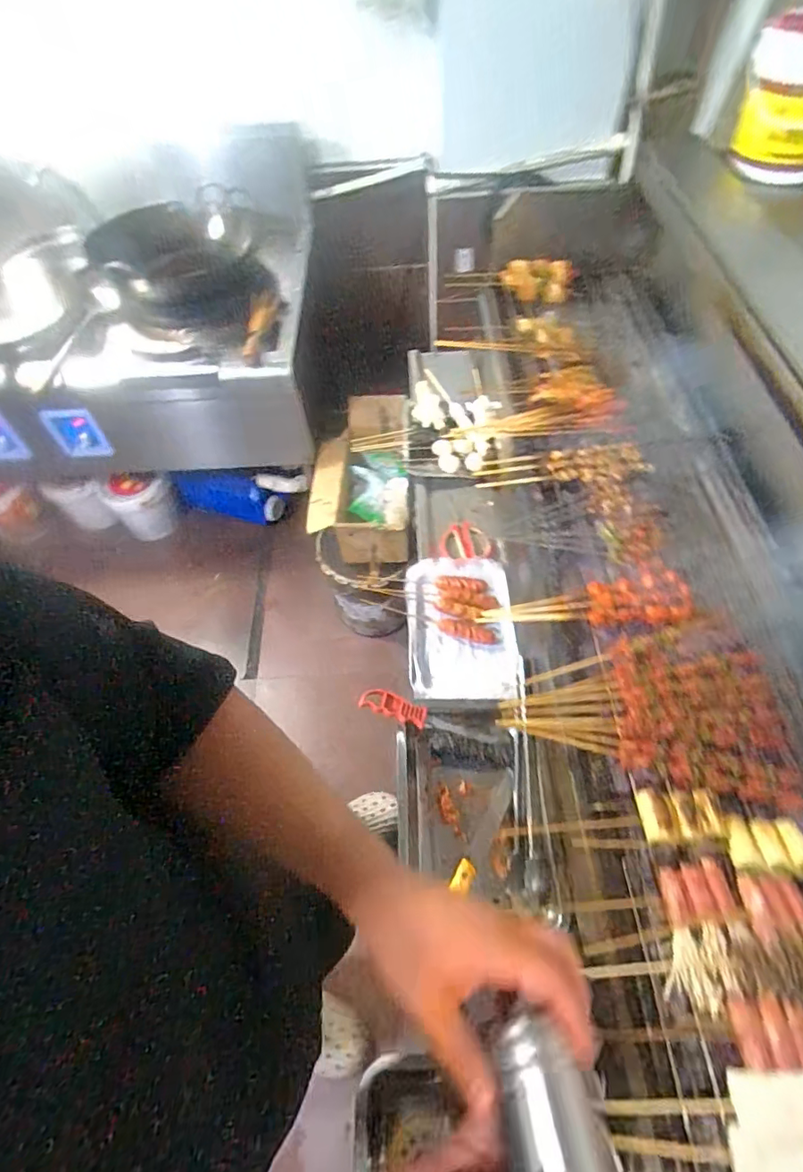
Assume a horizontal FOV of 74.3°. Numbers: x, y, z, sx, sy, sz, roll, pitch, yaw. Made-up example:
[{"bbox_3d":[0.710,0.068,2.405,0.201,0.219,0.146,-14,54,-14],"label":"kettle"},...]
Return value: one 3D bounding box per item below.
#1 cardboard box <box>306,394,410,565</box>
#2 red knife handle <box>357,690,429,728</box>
[{"bbox_3d":[-0.115,-0.302,1.502,0.273,0.211,0.494,-2,56,3],"label":"cardboard box"},{"bbox_3d":[-0.011,0.176,0.775,0.102,0.017,0.035,21,58,-8],"label":"red knife handle"}]

